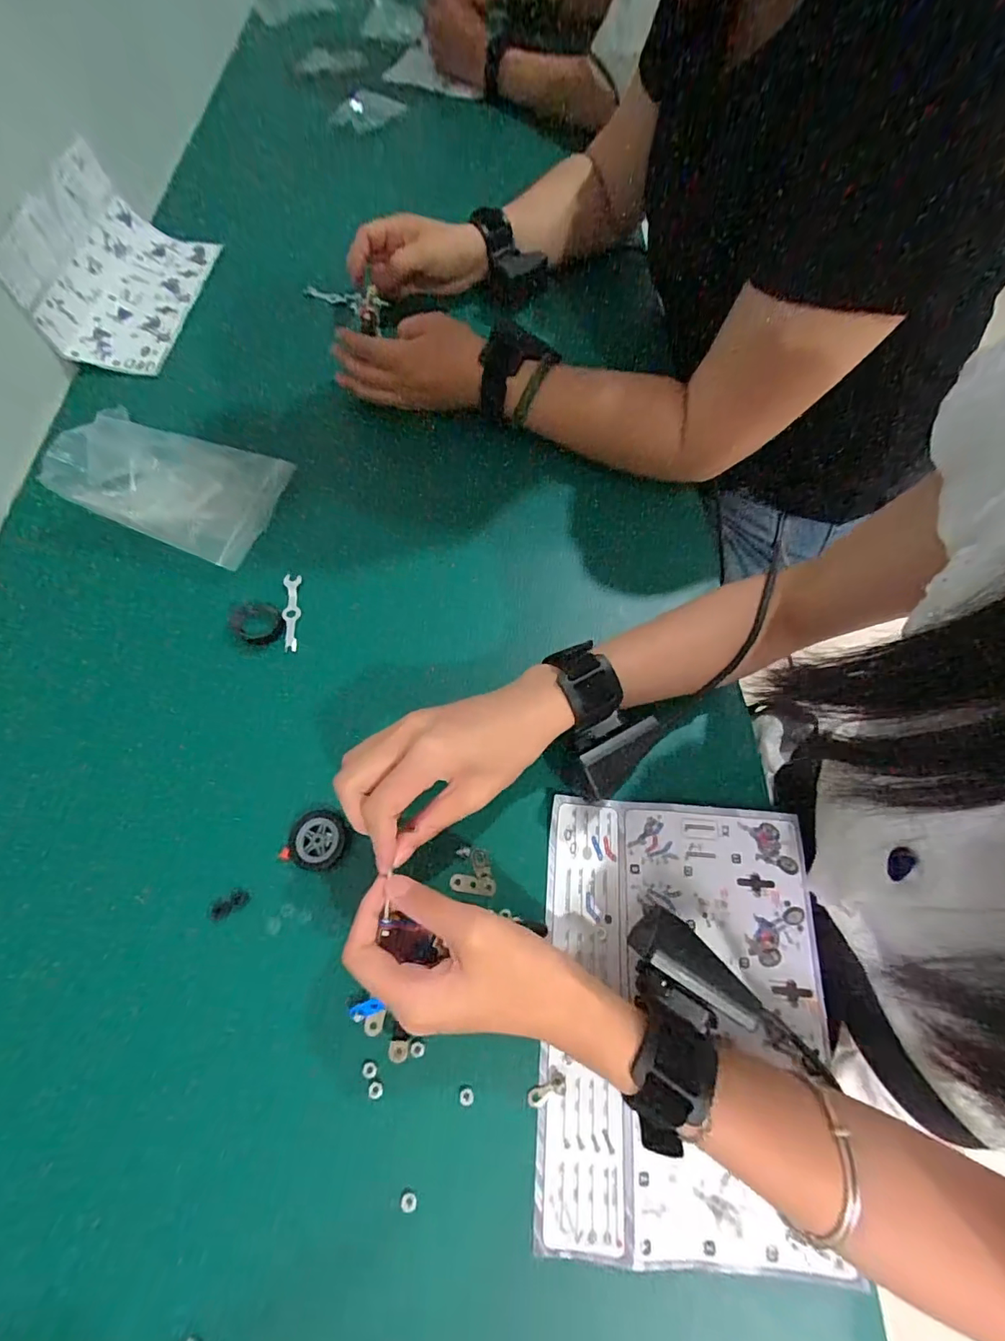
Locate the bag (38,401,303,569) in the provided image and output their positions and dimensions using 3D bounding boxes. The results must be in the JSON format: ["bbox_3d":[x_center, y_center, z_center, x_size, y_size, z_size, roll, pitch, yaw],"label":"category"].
[{"bbox_3d":[-0.270,-0.157,0.408,0.147,0.054,0.104,15,66,5],"label":"bag"}]

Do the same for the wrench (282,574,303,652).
[{"bbox_3d":[-0.165,-0.046,0.390,0.014,0.005,0.068,-6,66,-4],"label":"wrench"}]

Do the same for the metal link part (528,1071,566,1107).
[{"bbox_3d":[0.025,0.235,0.279,0.022,0.004,0.010,-27,70,-13],"label":"metal link part"}]

